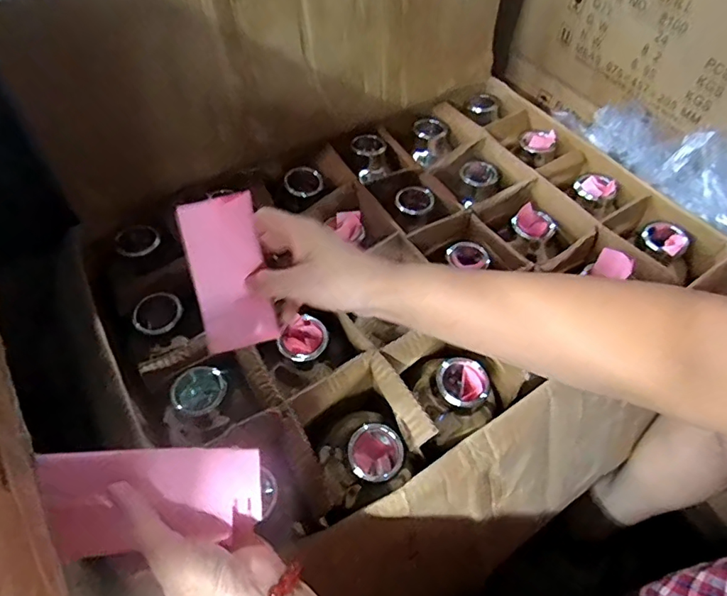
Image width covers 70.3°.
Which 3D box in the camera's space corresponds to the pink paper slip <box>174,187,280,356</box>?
[{"bbox_3d":[-0.101,-0.020,0.389,0.053,0.109,0.028,-11,17,-12],"label":"pink paper slip"}]

